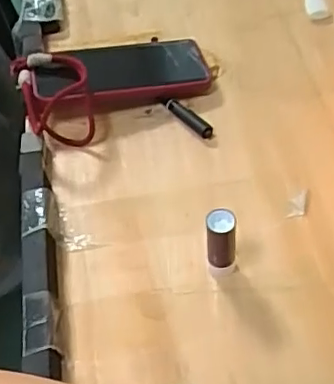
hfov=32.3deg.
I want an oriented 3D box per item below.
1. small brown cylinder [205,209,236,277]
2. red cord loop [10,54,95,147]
[{"bbox_3d":[0.039,0.038,0.412,0.020,0.062,0.019,2,52,8],"label":"small brown cylinder"},{"bbox_3d":[-0.101,-0.086,0.527,0.065,0.046,0.095,-18,52,-8],"label":"red cord loop"}]

